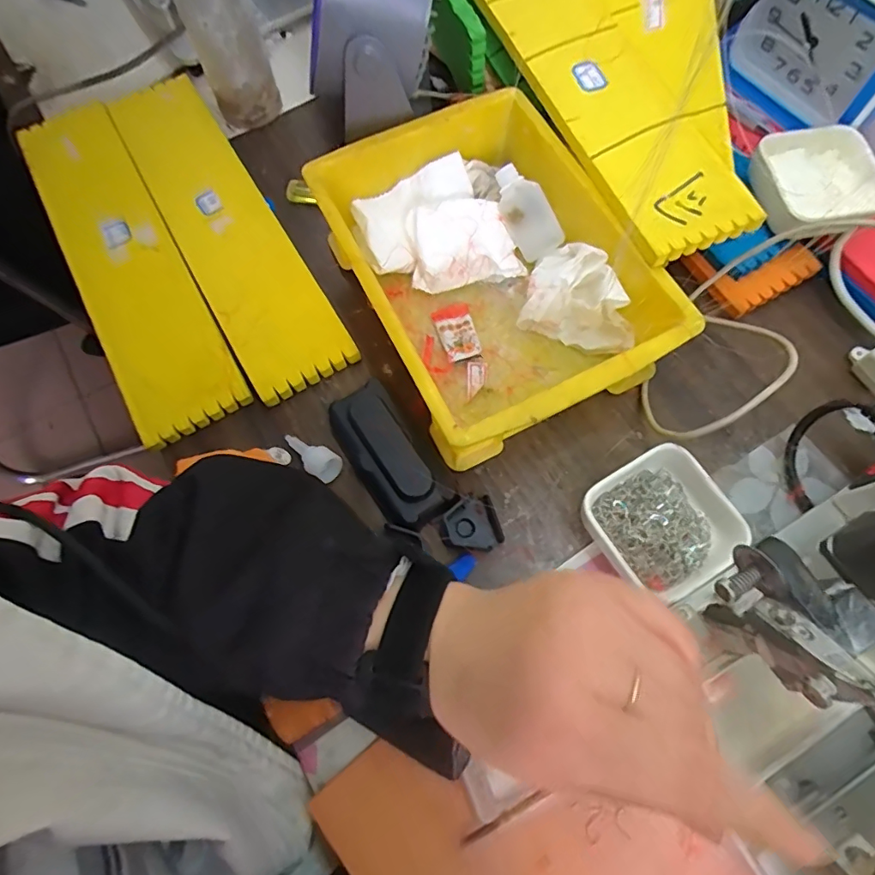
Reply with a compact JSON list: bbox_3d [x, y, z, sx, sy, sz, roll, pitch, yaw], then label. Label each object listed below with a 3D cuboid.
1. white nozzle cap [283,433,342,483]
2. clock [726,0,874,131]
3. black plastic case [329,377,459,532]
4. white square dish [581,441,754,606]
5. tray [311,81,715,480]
[{"bbox_3d":[-0.090,0.013,0.353,0.048,0.016,0.020,28,73,10],"label":"white nozzle cap"},{"bbox_3d":[0.286,-0.297,0.382,0.050,0.103,0.137,-37,74,-12],"label":"clock"},{"bbox_3d":[-0.033,0.012,0.348,0.047,0.031,0.106,-32,73,-11],"label":"black plastic case"},{"bbox_3d":[0.145,0.055,0.330,0.082,0.031,0.081,-31,73,-10],"label":"white square dish"},{"bbox_3d":[0.035,-0.118,0.370,0.172,0.074,0.243,-25,72,-8],"label":"tray"}]

